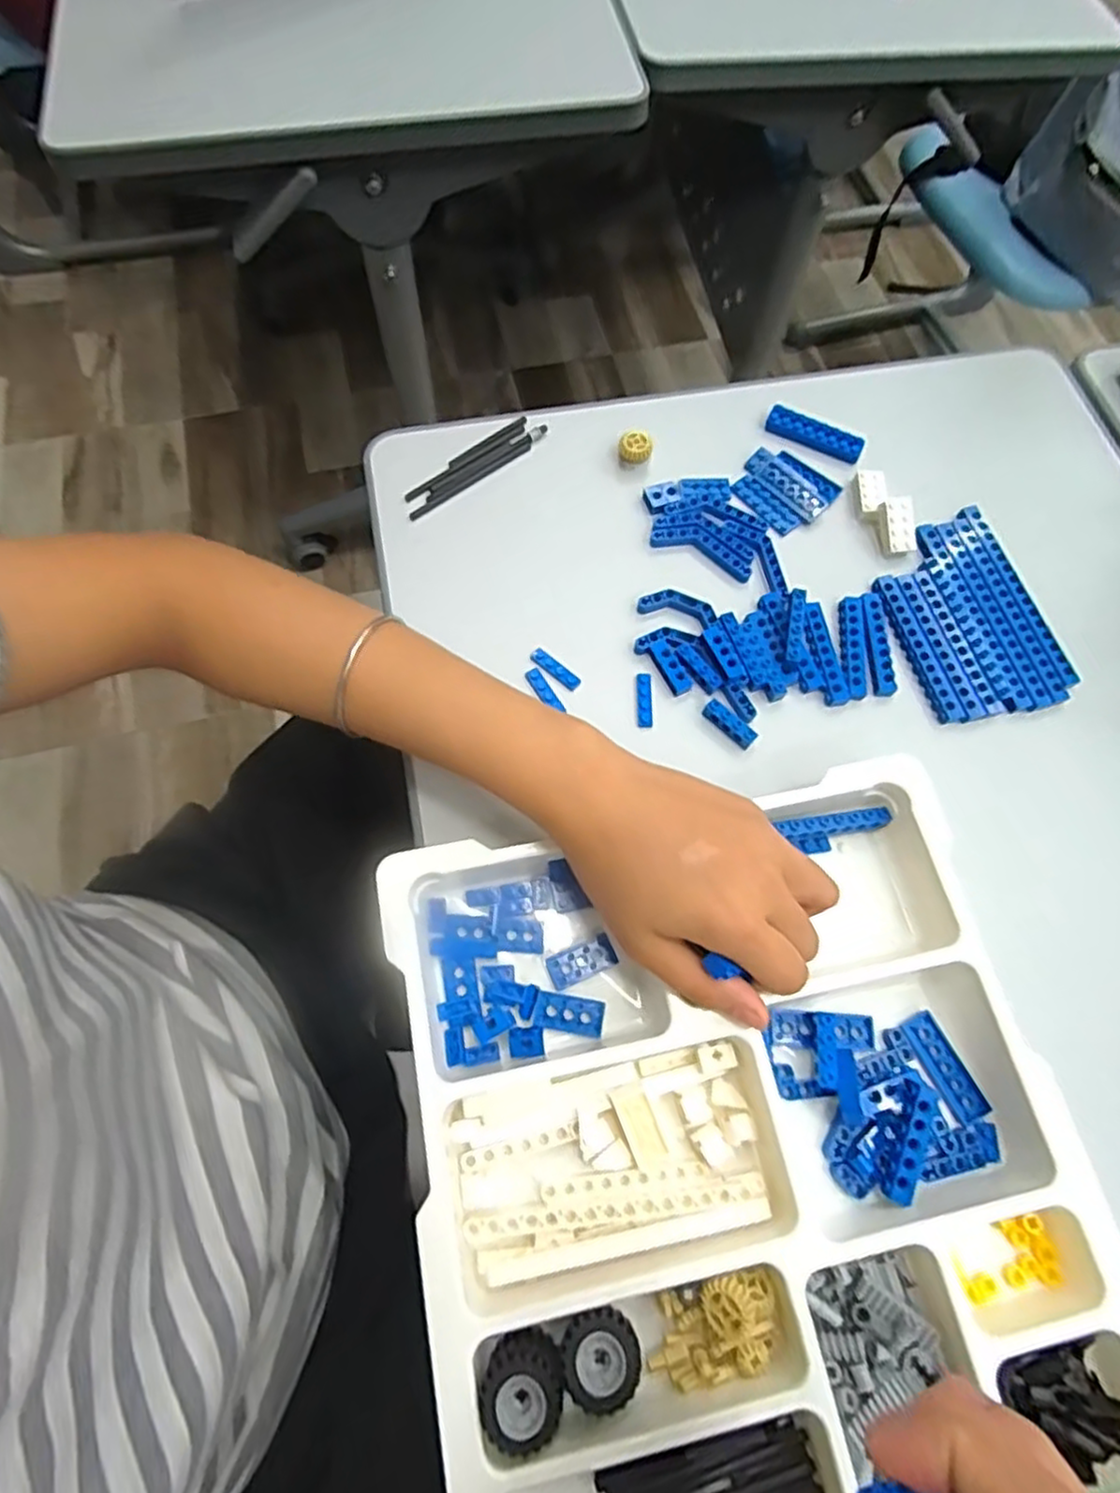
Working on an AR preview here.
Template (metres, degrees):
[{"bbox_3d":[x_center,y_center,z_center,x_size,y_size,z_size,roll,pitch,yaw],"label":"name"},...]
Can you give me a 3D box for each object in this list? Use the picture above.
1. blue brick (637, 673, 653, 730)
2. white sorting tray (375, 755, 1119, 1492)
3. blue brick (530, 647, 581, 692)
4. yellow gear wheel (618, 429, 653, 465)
[{"bbox_3d":[0.047,-0.026,0.386,0.008,0.004,0.031,1,70,-3],"label":"blue brick"},{"bbox_3d":[0.084,0.205,0.285,0.264,0.037,0.369,-10,70,-7],"label":"white sorting tray"},{"bbox_3d":[-0.003,-0.044,0.392,0.032,0.004,0.009,36,72,10],"label":"blue brick"},{"bbox_3d":[0.048,-0.192,0.446,0.021,0.016,0.018,11,69,1],"label":"yellow gear wheel"}]

